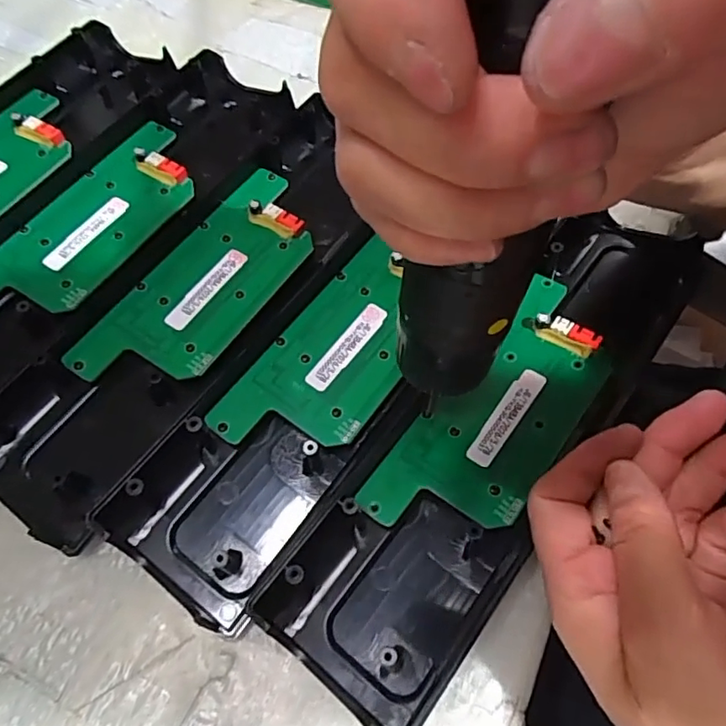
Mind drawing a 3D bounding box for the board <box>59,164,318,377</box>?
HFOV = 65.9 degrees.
[{"bbox_3d":[-0.071,-0.038,0.263,0.055,0.007,0.131,31,66,13],"label":"board"}]

